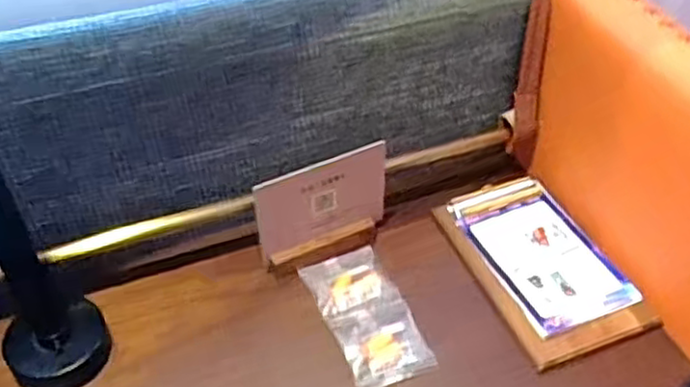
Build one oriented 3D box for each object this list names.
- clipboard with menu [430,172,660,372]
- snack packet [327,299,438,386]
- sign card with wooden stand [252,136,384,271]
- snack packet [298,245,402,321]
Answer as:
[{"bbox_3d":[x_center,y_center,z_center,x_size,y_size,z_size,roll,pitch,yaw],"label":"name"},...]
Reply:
[{"bbox_3d":[0.169,0.061,0.608,0.114,0.017,0.178,-16,49,-18],"label":"clipboard with menu"},{"bbox_3d":[0.031,0.119,0.551,0.066,0.009,0.065,-15,48,-16],"label":"snack packet"},{"bbox_3d":[-0.016,0.015,0.595,0.119,0.088,0.030,-21,50,-21],"label":"sign card with wooden stand"},{"bbox_3d":[0.004,0.075,0.591,0.065,0.013,0.063,-15,48,-17],"label":"snack packet"}]

